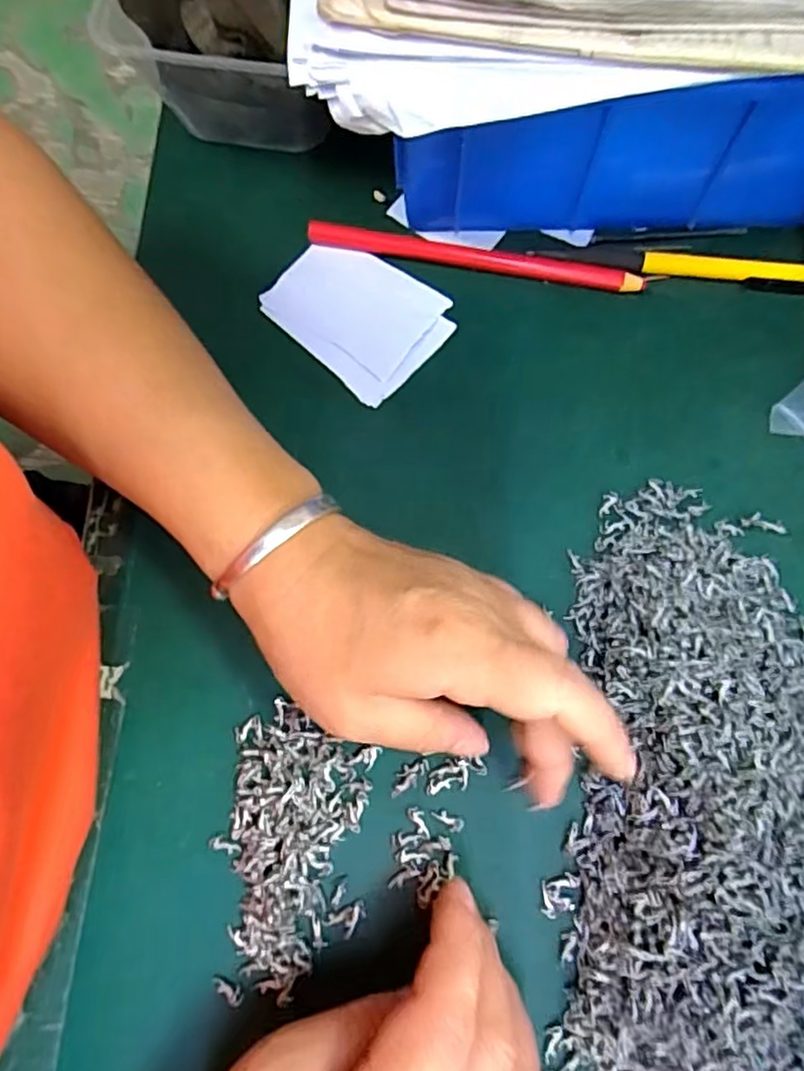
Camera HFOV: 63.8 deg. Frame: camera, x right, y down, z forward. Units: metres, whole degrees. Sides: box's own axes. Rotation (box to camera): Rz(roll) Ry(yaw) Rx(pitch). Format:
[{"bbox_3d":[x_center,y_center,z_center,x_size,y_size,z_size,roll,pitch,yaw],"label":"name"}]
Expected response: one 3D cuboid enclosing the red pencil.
[{"bbox_3d":[0.033,-0.131,0.305,0.156,0.008,0.009,11,75,4],"label":"red pencil"}]

